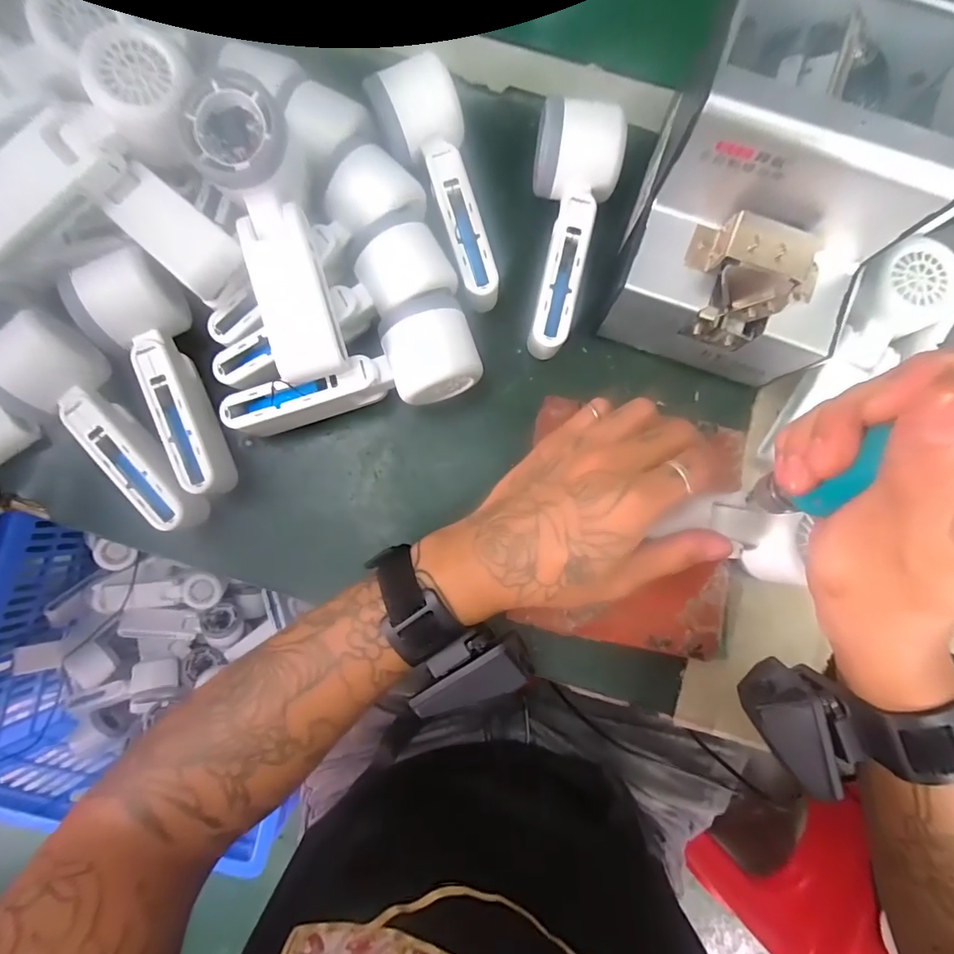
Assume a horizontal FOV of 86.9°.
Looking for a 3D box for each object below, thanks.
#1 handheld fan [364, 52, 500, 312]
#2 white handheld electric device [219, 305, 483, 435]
[{"bbox_3d":[-0.024,-0.190,0.338,0.057,0.053,0.151,-16,84,-2],"label":"handheld fan"},{"bbox_3d":[-0.081,-0.069,0.335,0.164,0.053,0.060,-12,84,-2],"label":"white handheld electric device"}]

